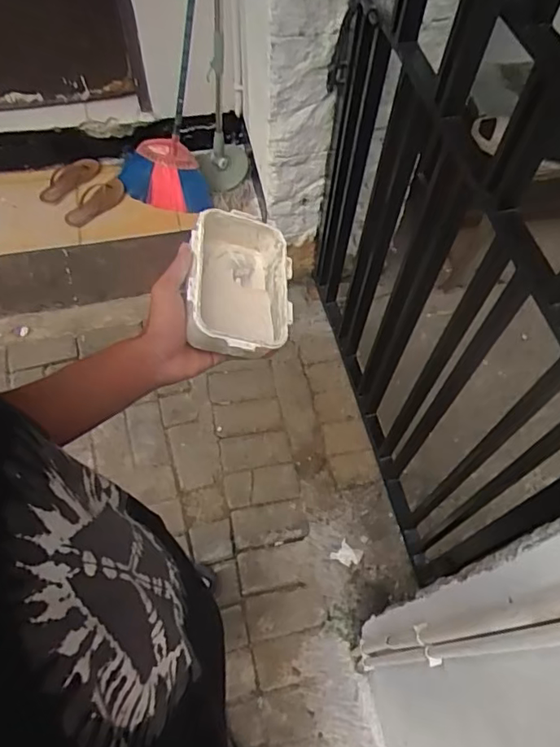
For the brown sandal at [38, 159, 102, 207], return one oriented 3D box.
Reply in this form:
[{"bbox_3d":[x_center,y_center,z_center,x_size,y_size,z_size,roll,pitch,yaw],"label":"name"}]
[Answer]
[{"bbox_3d":[-0.665,-0.611,1.737,0.215,0.042,0.102,-38,69,-20],"label":"brown sandal"}]

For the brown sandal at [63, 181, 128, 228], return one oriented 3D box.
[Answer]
[{"bbox_3d":[-0.577,-0.531,1.703,0.203,0.034,0.104,-41,67,-7],"label":"brown sandal"}]

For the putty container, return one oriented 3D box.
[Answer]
[{"bbox_3d":[-0.047,-0.088,0.552,0.111,0.060,0.152,17,61,-26],"label":"putty container"}]

